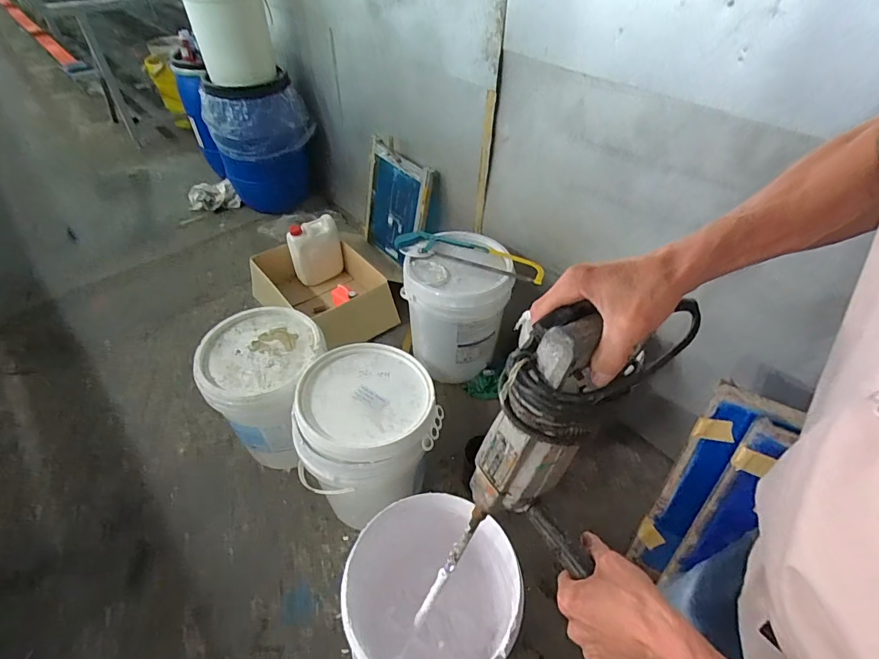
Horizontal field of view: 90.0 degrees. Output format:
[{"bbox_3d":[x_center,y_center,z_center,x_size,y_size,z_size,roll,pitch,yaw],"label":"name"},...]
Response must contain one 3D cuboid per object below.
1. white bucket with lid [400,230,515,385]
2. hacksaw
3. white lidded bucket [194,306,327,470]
[{"bbox_3d":[0.056,-0.079,1.460,0.306,0.377,0.336,1,46,-1],"label":"white bucket with lid"},{"bbox_3d":[0.090,-0.238,1.357,0.470,0.025,0.149,13,47,11],"label":"hacksaw"},{"bbox_3d":[-0.457,0.170,1.237,0.292,0.371,0.293,1,46,-1],"label":"white lidded bucket"}]

